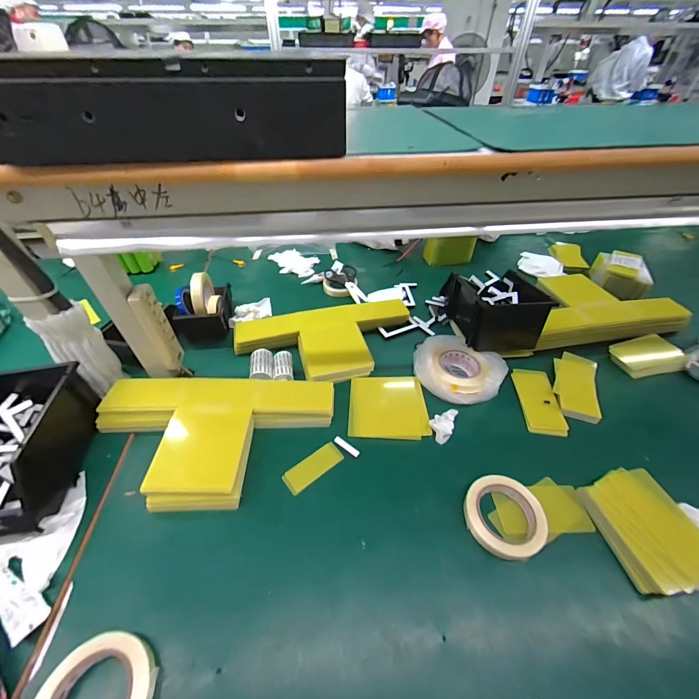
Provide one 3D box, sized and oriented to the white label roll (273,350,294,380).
[{"bbox_3d":[-0.141,0.043,0.686,0.040,0.041,0.073,-7,44,-7],"label":"white label roll"}]

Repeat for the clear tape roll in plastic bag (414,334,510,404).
[{"bbox_3d":[0.229,0.037,0.673,0.177,0.064,0.159,5,44,5],"label":"clear tape roll in plastic bag"}]

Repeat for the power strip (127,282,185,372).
[{"bbox_3d":[-0.358,-0.037,0.598,0.035,0.169,0.045,-16,46,-16],"label":"power strip"}]

